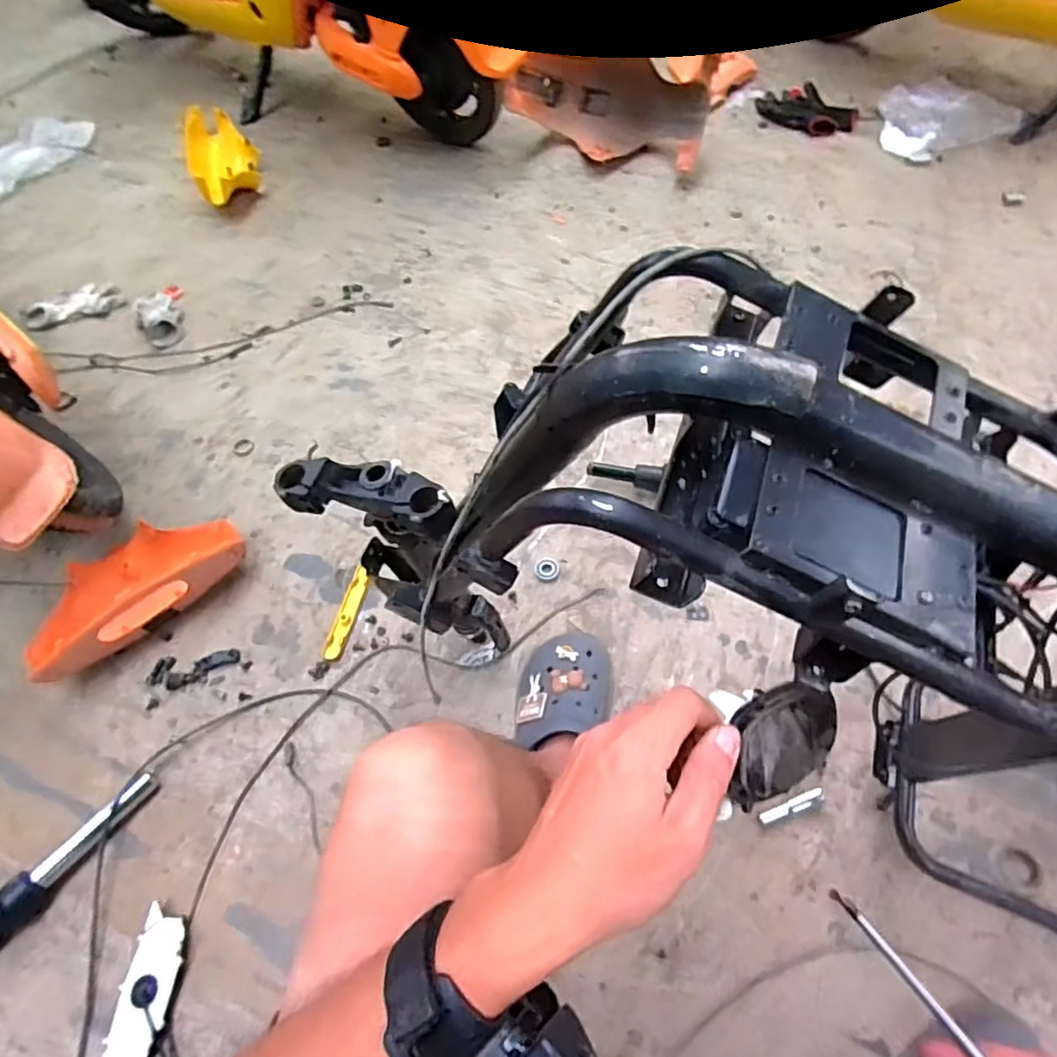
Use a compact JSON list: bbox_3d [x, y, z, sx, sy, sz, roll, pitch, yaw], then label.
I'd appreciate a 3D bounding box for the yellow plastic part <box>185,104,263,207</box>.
[{"bbox_3d":[-0.669,-0.807,1.384,0.135,0.099,0.282,-19,60,-8],"label":"yellow plastic part"}]

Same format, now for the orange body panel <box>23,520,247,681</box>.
[{"bbox_3d":[-0.542,0.075,0.860,0.139,0.101,0.280,36,68,22],"label":"orange body panel"}]

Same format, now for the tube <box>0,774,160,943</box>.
[{"bbox_3d":[-0.570,0.402,0.679,0.065,0.067,0.336,33,66,20],"label":"tube"}]

